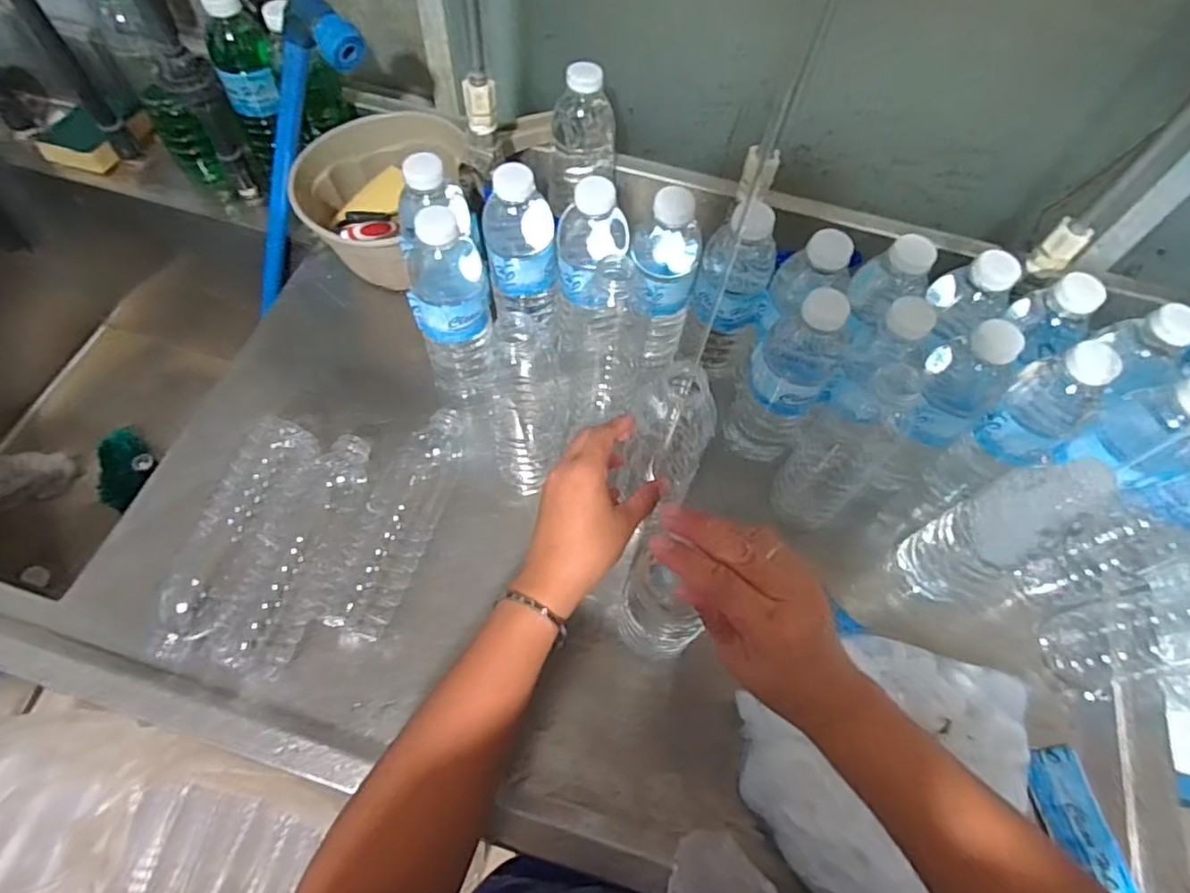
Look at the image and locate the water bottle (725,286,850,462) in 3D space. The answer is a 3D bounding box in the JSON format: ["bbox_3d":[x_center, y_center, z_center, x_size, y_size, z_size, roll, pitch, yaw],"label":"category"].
[{"bbox_3d":[0.162,-0.059,0.530,0.065,0.193,0.062,29,64,11],"label":"water bottle"}]

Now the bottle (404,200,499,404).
[{"bbox_3d":[-0.120,-0.114,0.542,0.067,0.187,0.058,-8,63,-8],"label":"bottle"}]

